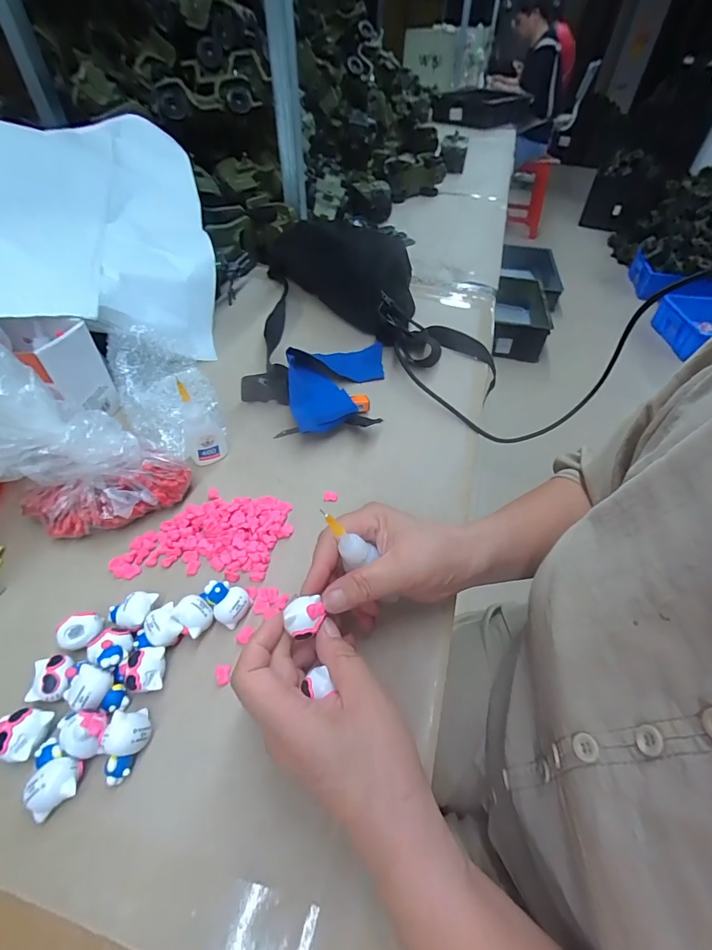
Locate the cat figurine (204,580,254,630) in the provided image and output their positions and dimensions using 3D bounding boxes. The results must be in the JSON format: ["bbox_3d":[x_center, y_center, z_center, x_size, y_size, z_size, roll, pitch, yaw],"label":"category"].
[{"bbox_3d":[-0.091,0.089,0.293,0.028,0.024,0.025,23,51,17],"label":"cat figurine"}]

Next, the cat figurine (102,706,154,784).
[{"bbox_3d":[-0.128,0.153,0.235,0.022,0.024,0.033,-11,49,-13],"label":"cat figurine"}]

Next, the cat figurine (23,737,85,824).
[{"bbox_3d":[-0.165,0.163,0.226,0.024,0.020,0.034,-26,54,-24],"label":"cat figurine"}]

